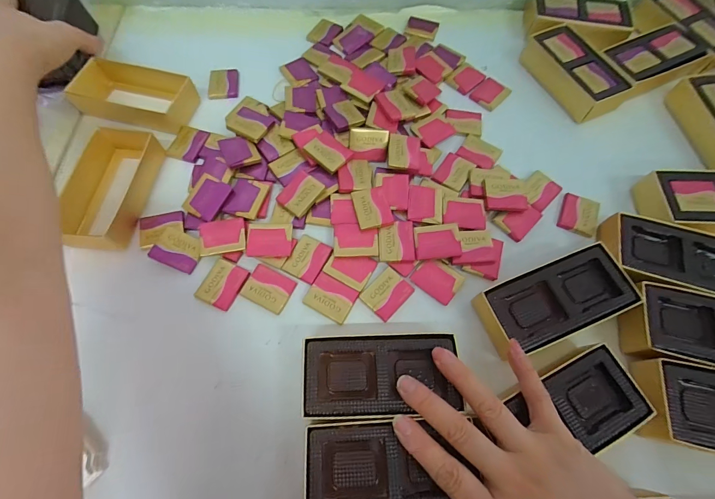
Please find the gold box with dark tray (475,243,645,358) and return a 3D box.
[{"bbox_3d":[0.158,0.044,0.284,0.122,0.032,0.056,-20,68,-9],"label":"gold box with dark tray"}]

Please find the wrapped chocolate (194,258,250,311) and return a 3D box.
[{"bbox_3d":[-0.116,0.030,0.297,0.031,0.004,0.039,24,72,7],"label":"wrapped chocolate"}]

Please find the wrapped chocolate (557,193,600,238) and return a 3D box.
[{"bbox_3d":[0.215,-0.034,0.331,0.033,0.006,0.042,24,72,7],"label":"wrapped chocolate"}]

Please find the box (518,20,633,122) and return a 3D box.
[{"bbox_3d":[0.244,-0.198,0.390,0.059,0.034,0.121,-25,70,-9],"label":"box"}]

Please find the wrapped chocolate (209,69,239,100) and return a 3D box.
[{"bbox_3d":[-0.153,-0.189,0.392,0.032,0.007,0.044,-7,71,-4],"label":"wrapped chocolate"}]

